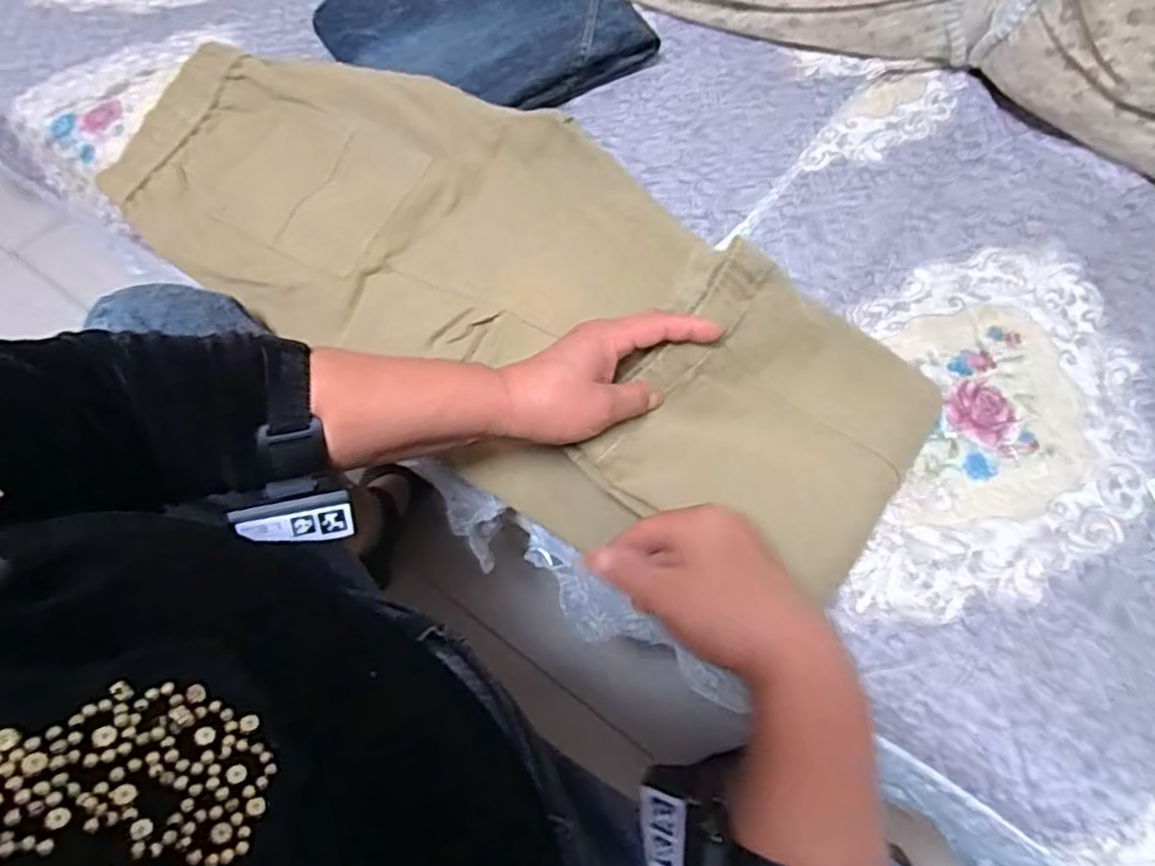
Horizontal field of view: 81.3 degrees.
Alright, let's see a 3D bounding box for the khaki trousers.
[{"bbox_3d":[-0.089,-0.150,0.572,0.721,0.085,0.289,32,67,19],"label":"khaki trousers"}]

